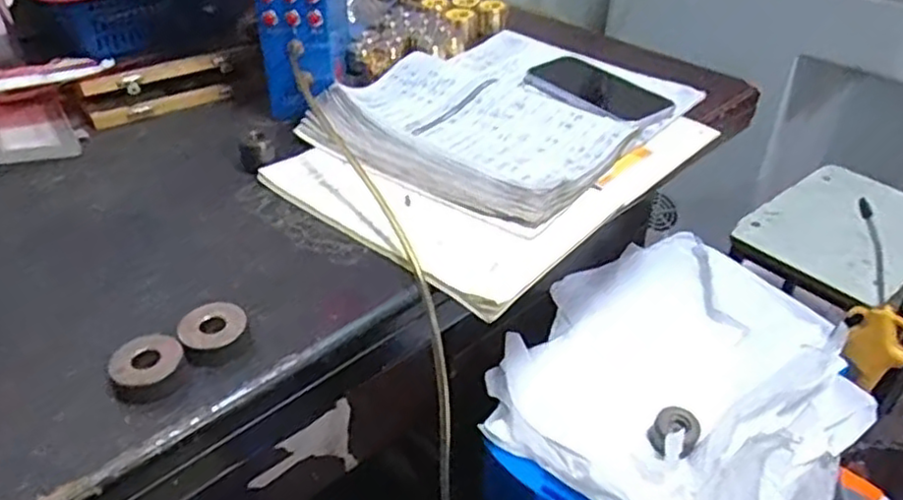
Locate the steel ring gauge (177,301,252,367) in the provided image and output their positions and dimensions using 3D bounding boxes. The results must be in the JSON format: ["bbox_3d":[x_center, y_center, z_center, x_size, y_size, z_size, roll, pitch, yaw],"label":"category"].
[{"bbox_3d":[-0.145,0.050,0.424,0.039,0.017,0.035,-16,41,-20],"label":"steel ring gauge"}]

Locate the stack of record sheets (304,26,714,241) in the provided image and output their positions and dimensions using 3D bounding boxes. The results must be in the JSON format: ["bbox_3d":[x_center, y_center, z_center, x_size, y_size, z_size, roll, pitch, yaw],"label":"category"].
[{"bbox_3d":[0.052,-0.141,0.667,0.265,0.026,0.316,27,45,30],"label":"stack of record sheets"}]

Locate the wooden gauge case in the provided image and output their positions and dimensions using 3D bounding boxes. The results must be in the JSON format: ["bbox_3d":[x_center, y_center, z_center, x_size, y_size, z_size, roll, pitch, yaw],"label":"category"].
[{"bbox_3d":[-0.285,-0.159,0.677,0.133,0.036,0.049,-14,40,-18],"label":"wooden gauge case"}]

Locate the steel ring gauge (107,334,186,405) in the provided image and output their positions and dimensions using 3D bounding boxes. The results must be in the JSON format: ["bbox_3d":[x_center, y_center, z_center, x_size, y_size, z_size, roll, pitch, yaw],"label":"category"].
[{"bbox_3d":[-0.178,0.068,0.404,0.040,0.018,0.040,-27,46,-31],"label":"steel ring gauge"}]

